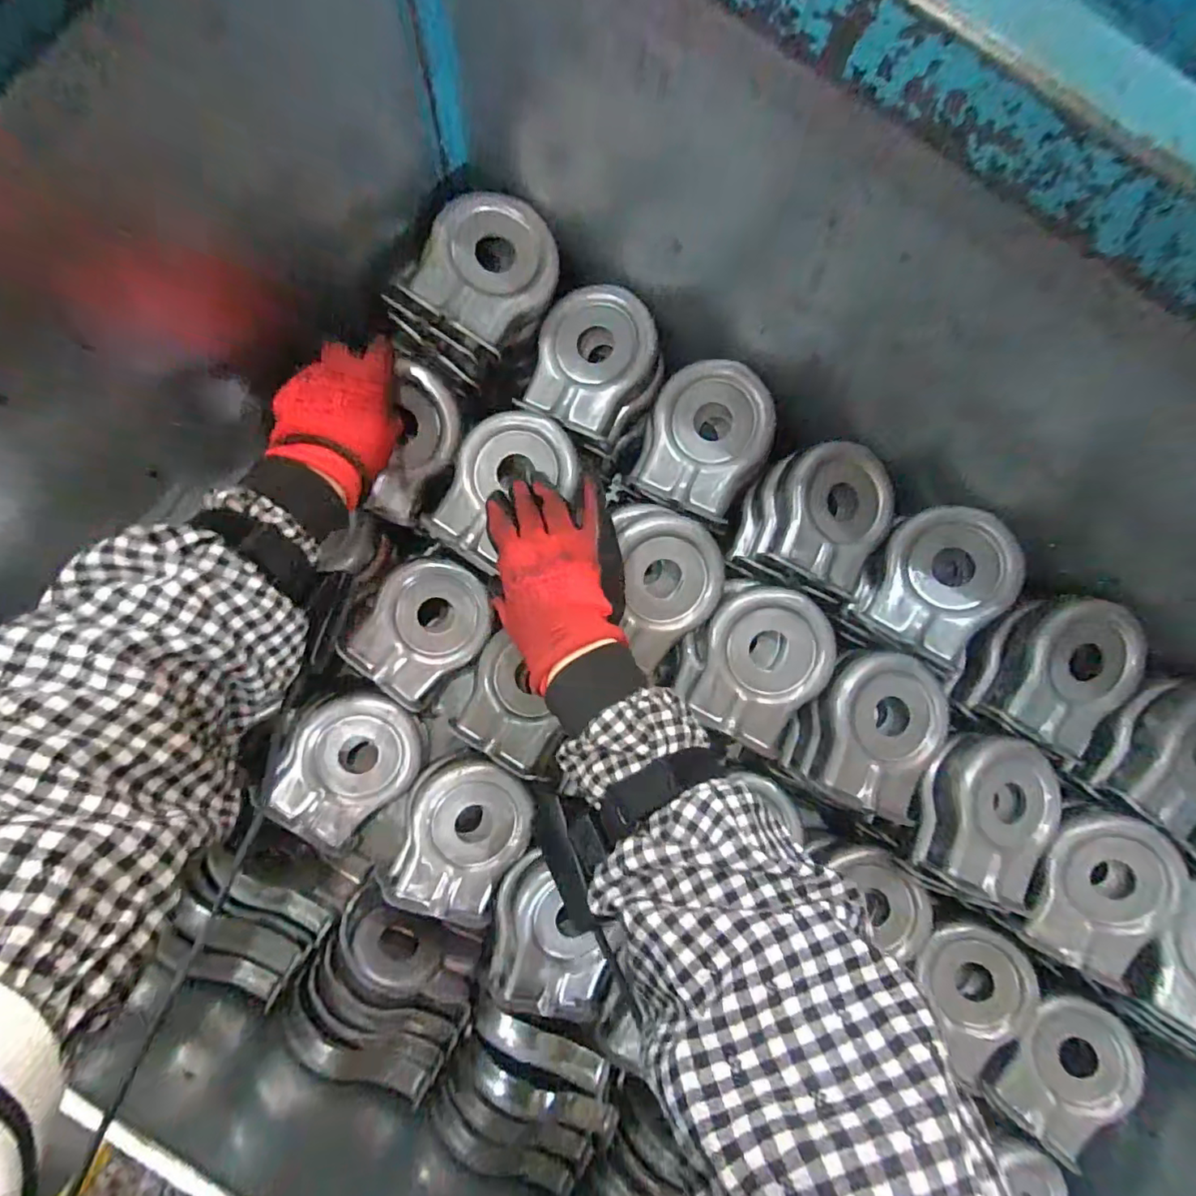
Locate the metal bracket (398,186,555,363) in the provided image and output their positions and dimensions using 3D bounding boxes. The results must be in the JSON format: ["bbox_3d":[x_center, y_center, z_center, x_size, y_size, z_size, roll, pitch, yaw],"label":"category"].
[{"bbox_3d":[-0.088,-0.261,0.447,0.099,0.044,0.117,25,81,-2],"label":"metal bracket"}]

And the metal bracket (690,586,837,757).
[{"bbox_3d":[0.131,0.053,0.438,0.091,0.031,0.117,24,81,-2],"label":"metal bracket"}]

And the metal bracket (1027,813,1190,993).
[{"bbox_3d":[0.400,0.233,0.434,0.102,0.027,0.119,29,81,-2],"label":"metal bracket"}]

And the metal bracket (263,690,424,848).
[{"bbox_3d":[-0.211,0.138,0.465,0.096,0.023,0.118,34,81,-1],"label":"metal bracket"}]

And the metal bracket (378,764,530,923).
[{"bbox_3d":[-0.111,0.199,0.460,0.097,0.023,0.121,19,81,-3],"label":"metal bracket"}]

